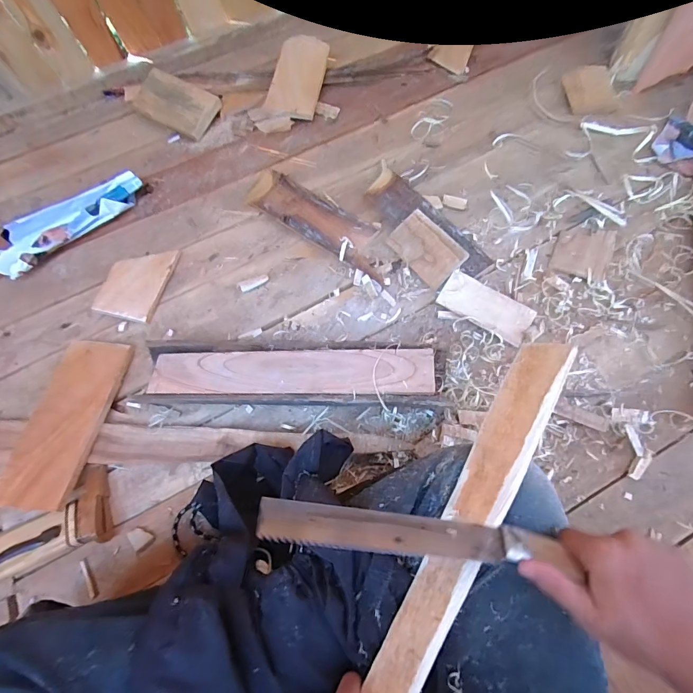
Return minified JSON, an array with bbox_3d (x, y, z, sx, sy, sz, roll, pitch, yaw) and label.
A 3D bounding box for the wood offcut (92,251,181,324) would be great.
[{"bbox_3d":[-0.339,-0.104,0.657,0.090,0.019,0.131,13,69,8],"label":"wood offcut"}]

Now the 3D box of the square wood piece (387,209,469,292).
[{"bbox_3d":[0.129,-0.156,0.646,0.078,0.013,0.123,-44,66,17],"label":"square wood piece"}]

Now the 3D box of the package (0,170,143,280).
[{"bbox_3d":[-0.475,-0.213,0.697,0.268,0.050,0.078,-41,71,-13],"label":"package"}]

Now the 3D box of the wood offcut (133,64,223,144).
[{"bbox_3d":[-0.333,-0.480,0.799,0.156,0.019,0.103,30,84,3],"label":"wood offcut"}]

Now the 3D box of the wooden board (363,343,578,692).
[{"bbox_3d":[0.107,0.145,0.344,0.048,0.018,0.353,9,61,53],"label":"wooden board"}]

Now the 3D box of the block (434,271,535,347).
[{"bbox_3d":[0.208,-0.058,0.607,0.135,0.010,0.056,31,83,10],"label":"block"}]

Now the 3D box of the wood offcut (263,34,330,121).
[{"bbox_3d":[-0.096,-0.537,0.806,0.096,0.016,0.200,10,72,2],"label":"wood offcut"}]

